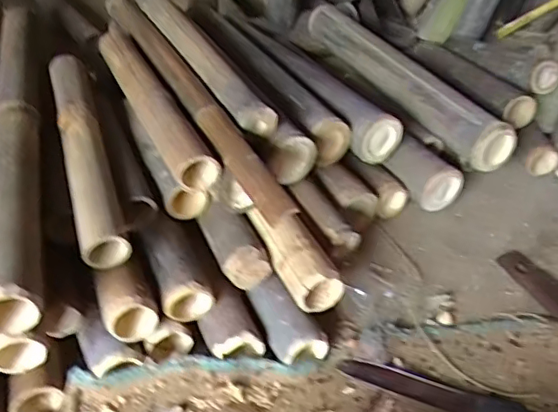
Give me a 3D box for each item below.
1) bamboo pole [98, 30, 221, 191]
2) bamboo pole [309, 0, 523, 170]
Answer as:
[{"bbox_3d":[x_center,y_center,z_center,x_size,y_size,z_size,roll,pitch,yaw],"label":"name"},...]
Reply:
[{"bbox_3d":[-0.180,-0.145,0.793,0.051,0.057,0.375,-18,44,-21],"label":"bamboo pole"},{"bbox_3d":[0.214,-0.244,1.053,0.077,0.074,0.536,-17,44,-20],"label":"bamboo pole"}]

